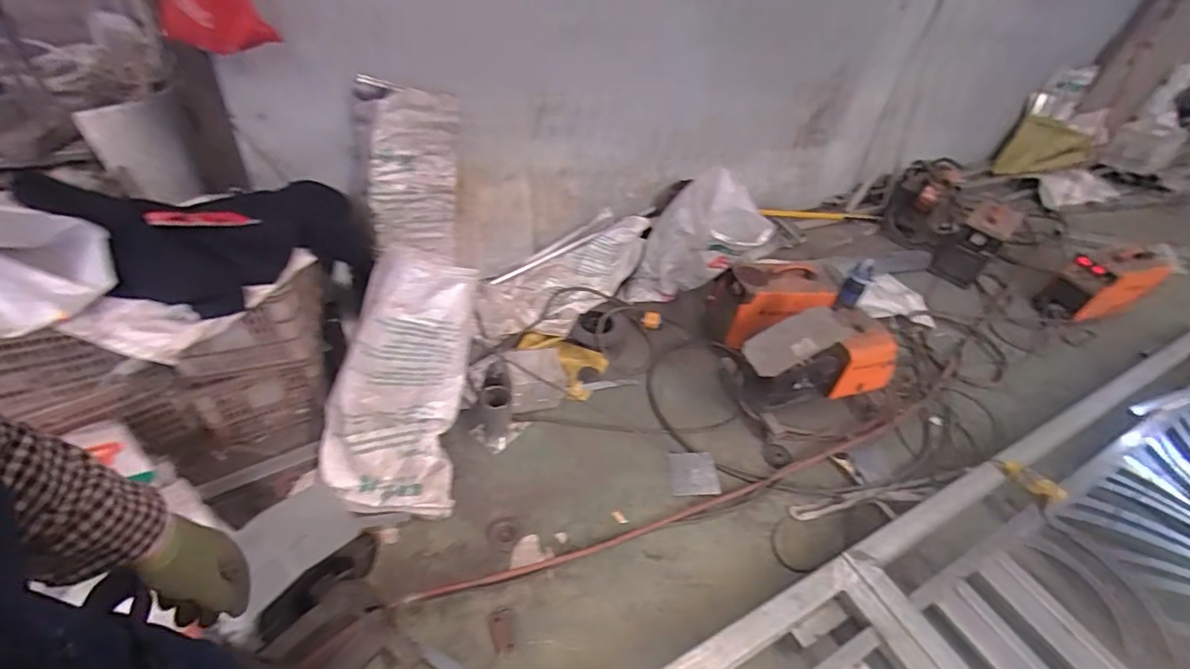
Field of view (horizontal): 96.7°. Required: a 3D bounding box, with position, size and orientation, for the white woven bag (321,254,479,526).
[{"bbox_3d":[-0.527,0.137,1.492,0.378,0.719,0.205,19,15,12],"label":"white woven bag"}]

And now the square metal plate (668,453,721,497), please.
[{"bbox_3d":[0.320,0.453,1.716,0.152,0.013,0.162,0,42,1],"label":"square metal plate"}]

